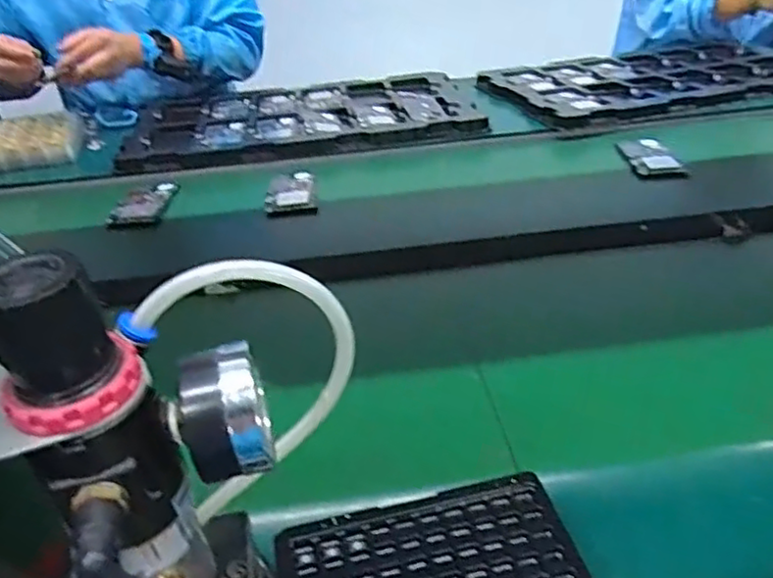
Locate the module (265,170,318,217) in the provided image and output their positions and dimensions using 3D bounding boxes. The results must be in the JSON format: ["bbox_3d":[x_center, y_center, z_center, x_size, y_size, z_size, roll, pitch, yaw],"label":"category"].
[{"bbox_3d":[-0.129,-0.130,0.903,0.065,0.014,0.114,-8,33,-5],"label":"module"}]

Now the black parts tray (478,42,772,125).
[{"bbox_3d":[0.490,-0.383,1.199,0.614,0.021,0.340,-10,34,-9],"label":"black parts tray"}]

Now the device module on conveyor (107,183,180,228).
[{"bbox_3d":[-0.323,-0.114,0.900,0.064,0.018,0.121,-5,33,-1],"label":"device module on conveyor"}]

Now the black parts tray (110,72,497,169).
[{"bbox_3d":[-0.146,-0.292,1.137,0.557,0.029,0.334,-9,33,-7],"label":"black parts tray"}]

